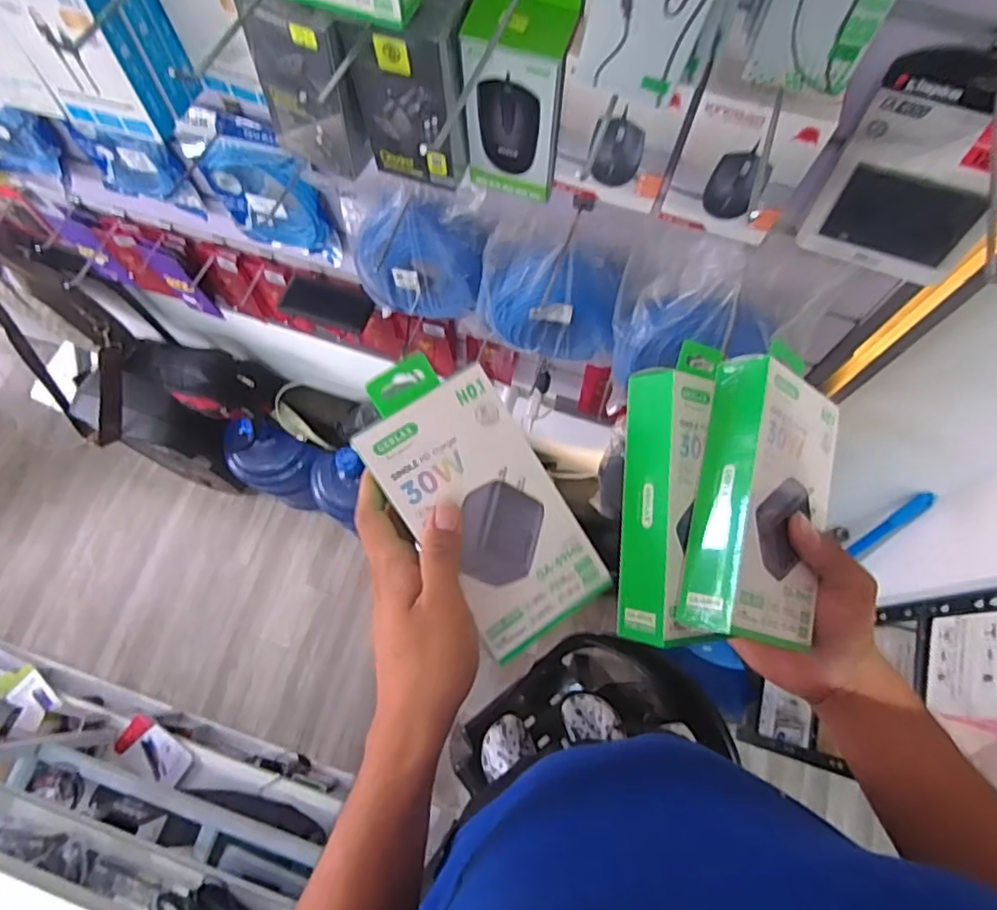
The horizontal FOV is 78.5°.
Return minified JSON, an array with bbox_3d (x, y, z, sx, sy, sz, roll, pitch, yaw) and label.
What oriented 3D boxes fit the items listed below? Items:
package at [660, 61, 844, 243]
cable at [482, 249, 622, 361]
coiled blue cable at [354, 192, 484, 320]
[{"bbox_3d":[0.197,-0.232,0.482,0.101,0.148,0.037,14,72,6],"label":"package"},{"bbox_3d":[0.060,-0.179,0.726,0.157,0.153,0.057,8,72,4],"label":"cable"},{"bbox_3d":[-0.101,-0.235,0.737,0.171,0.177,0.055,25,73,9],"label":"coiled blue cable"}]

